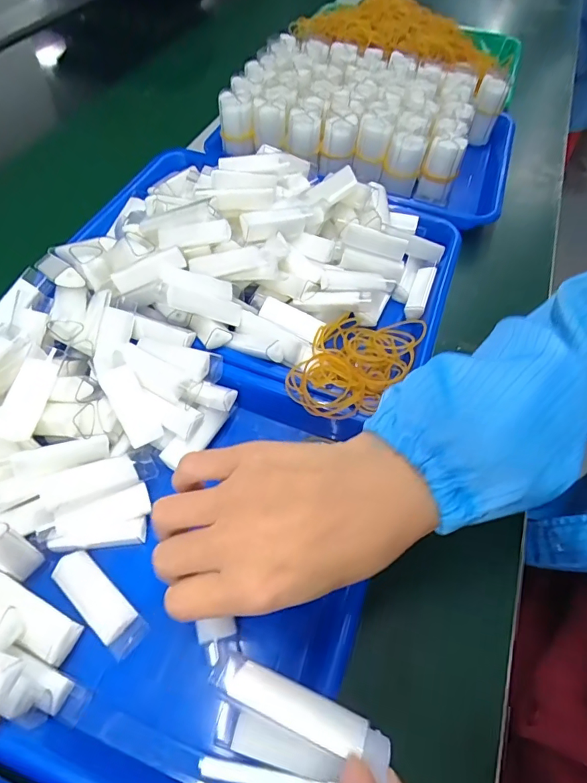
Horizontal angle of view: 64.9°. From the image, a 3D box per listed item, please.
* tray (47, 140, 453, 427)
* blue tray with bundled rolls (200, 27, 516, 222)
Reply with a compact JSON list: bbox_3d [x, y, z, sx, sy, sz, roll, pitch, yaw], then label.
[{"bbox_3d":[-0.024,-0.132,0.408,0.326,0.079,0.265,22,58,12],"label":"tray"},{"bbox_3d":[0.093,-0.308,0.546,0.315,0.094,0.228,18,57,9],"label":"blue tray with bundled rolls"}]

